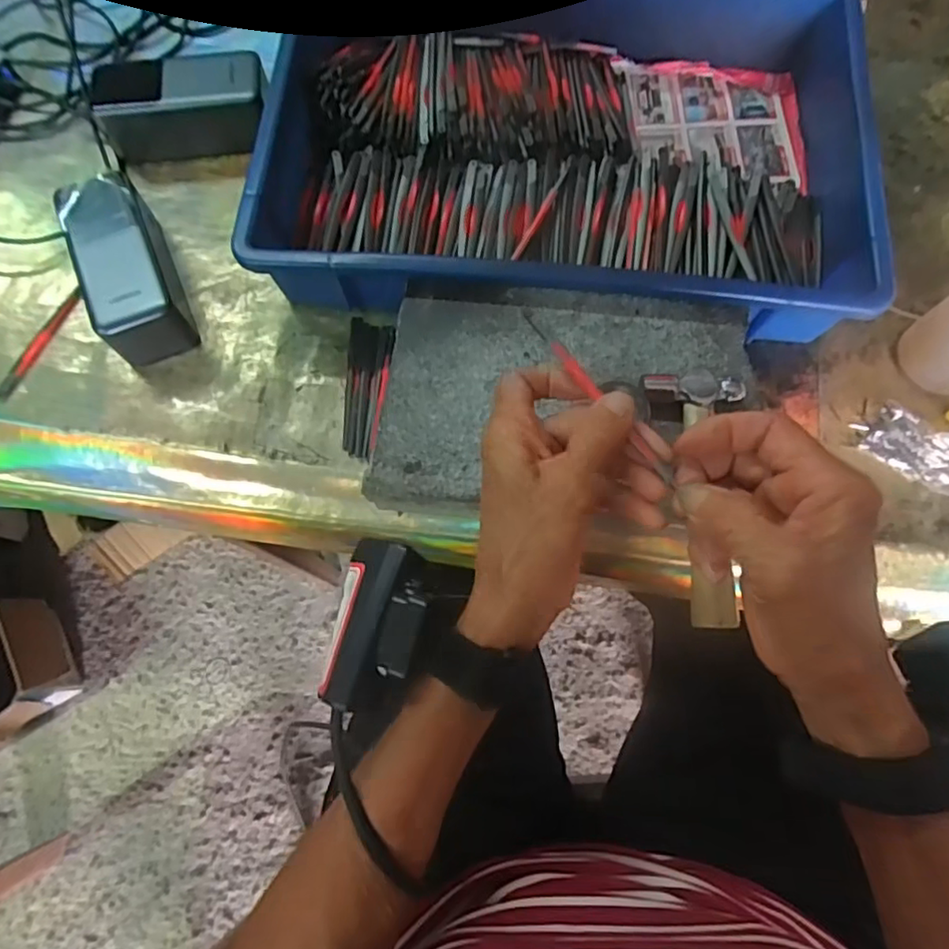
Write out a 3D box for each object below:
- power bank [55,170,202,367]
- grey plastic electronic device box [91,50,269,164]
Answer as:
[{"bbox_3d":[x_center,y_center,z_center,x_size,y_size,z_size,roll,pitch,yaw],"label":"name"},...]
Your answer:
[{"bbox_3d":[-0.250,-0.146,0.437,0.057,0.052,0.134,-21,75,-6],"label":"power bank"},{"bbox_3d":[-0.227,-0.292,0.478,0.128,0.047,0.054,-8,74,-3],"label":"grey plastic electronic device box"}]

